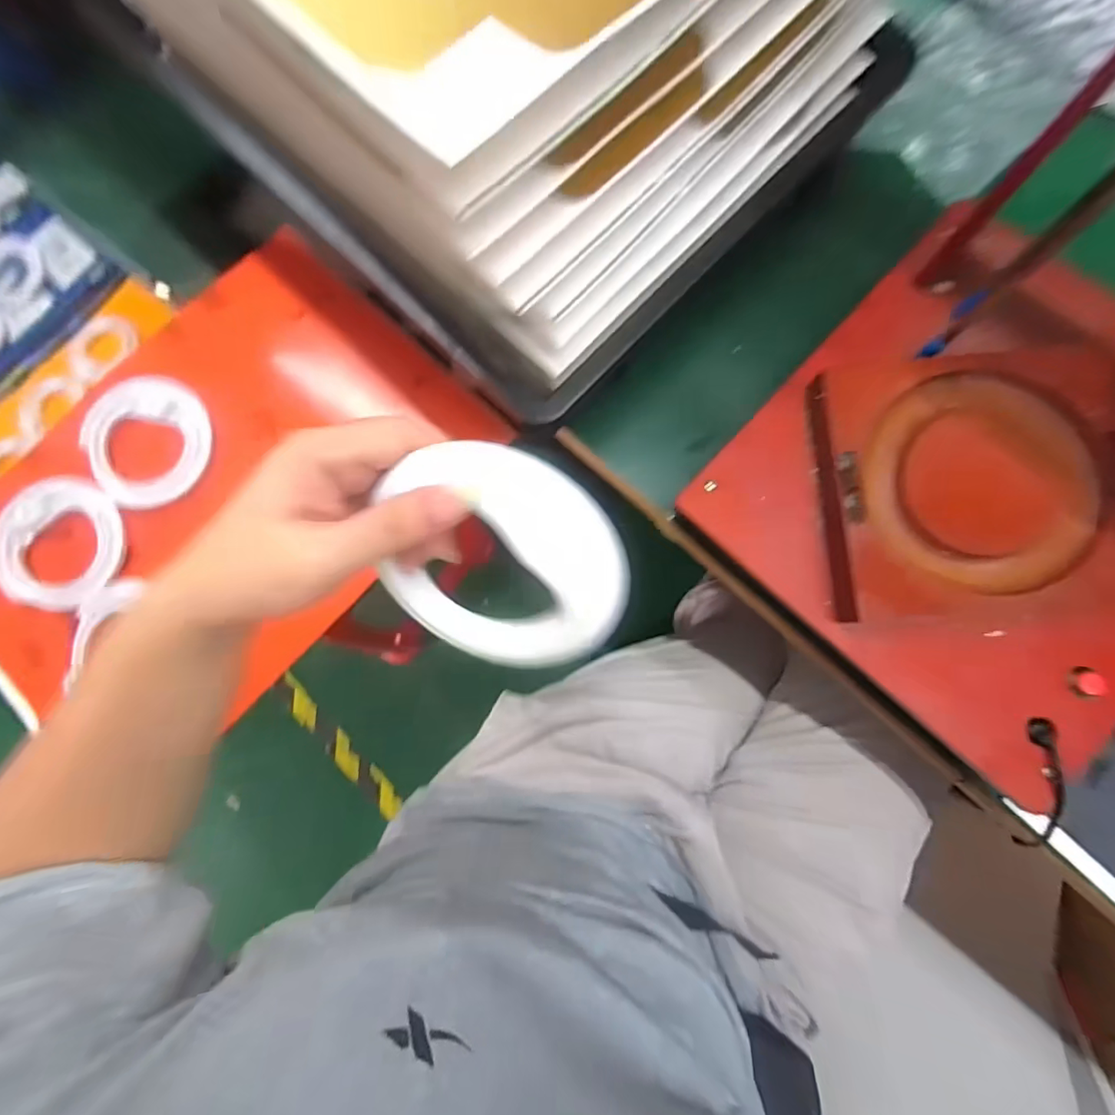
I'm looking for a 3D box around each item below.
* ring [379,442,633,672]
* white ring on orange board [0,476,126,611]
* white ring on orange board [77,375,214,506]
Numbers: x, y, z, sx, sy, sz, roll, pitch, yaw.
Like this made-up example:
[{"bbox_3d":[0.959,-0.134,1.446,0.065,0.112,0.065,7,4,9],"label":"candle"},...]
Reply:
[{"bbox_3d":[-0.028,0.006,0.262,0.123,0.130,0.014,20,39,5],"label":"ring"},{"bbox_3d":[-0.527,-0.014,0.553,0.126,0.013,0.137,0,94,-3],"label":"white ring on orange board"},{"bbox_3d":[-0.436,-0.124,0.555,0.125,0.028,0.137,-1,81,4],"label":"white ring on orange board"}]

